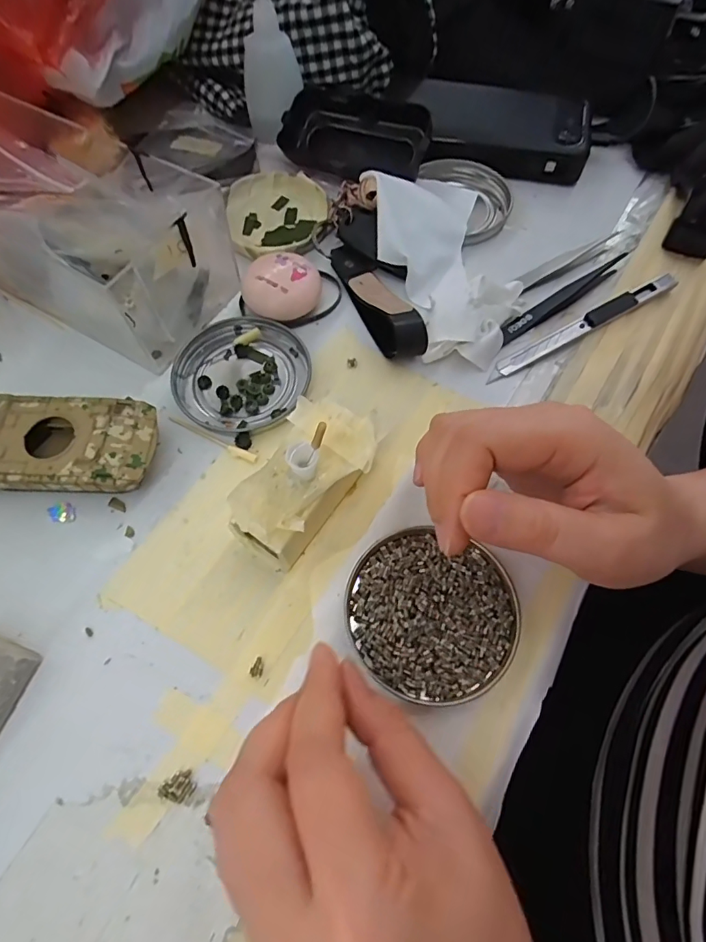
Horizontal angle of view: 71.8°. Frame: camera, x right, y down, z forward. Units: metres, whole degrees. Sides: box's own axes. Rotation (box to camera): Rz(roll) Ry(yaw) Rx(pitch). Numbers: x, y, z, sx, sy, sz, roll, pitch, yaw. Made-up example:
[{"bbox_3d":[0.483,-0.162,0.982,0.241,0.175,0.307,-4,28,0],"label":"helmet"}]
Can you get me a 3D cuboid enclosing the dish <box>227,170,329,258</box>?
[{"bbox_3d":[-0.056,-0.180,0.346,0.069,0.015,0.081,8,66,4],"label":"dish"}]

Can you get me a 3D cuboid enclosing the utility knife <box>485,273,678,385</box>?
[{"bbox_3d":[0.141,-0.090,0.298,0.135,0.011,0.010,-26,68,-11],"label":"utility knife"}]

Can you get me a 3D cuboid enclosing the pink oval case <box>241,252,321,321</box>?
[{"bbox_3d":[-0.045,-0.114,0.307,0.046,0.023,0.040,4,66,2],"label":"pink oval case"}]

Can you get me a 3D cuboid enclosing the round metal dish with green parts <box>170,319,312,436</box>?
[{"bbox_3d":[-0.066,-0.058,0.290,0.076,0.008,0.072,0,66,0],"label":"round metal dish with green parts"}]

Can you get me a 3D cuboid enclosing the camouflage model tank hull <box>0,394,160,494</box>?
[{"bbox_3d":[-0.152,-0.011,0.259,0.095,0.026,0.054,1,66,0],"label":"camouflage model tank hull"}]

